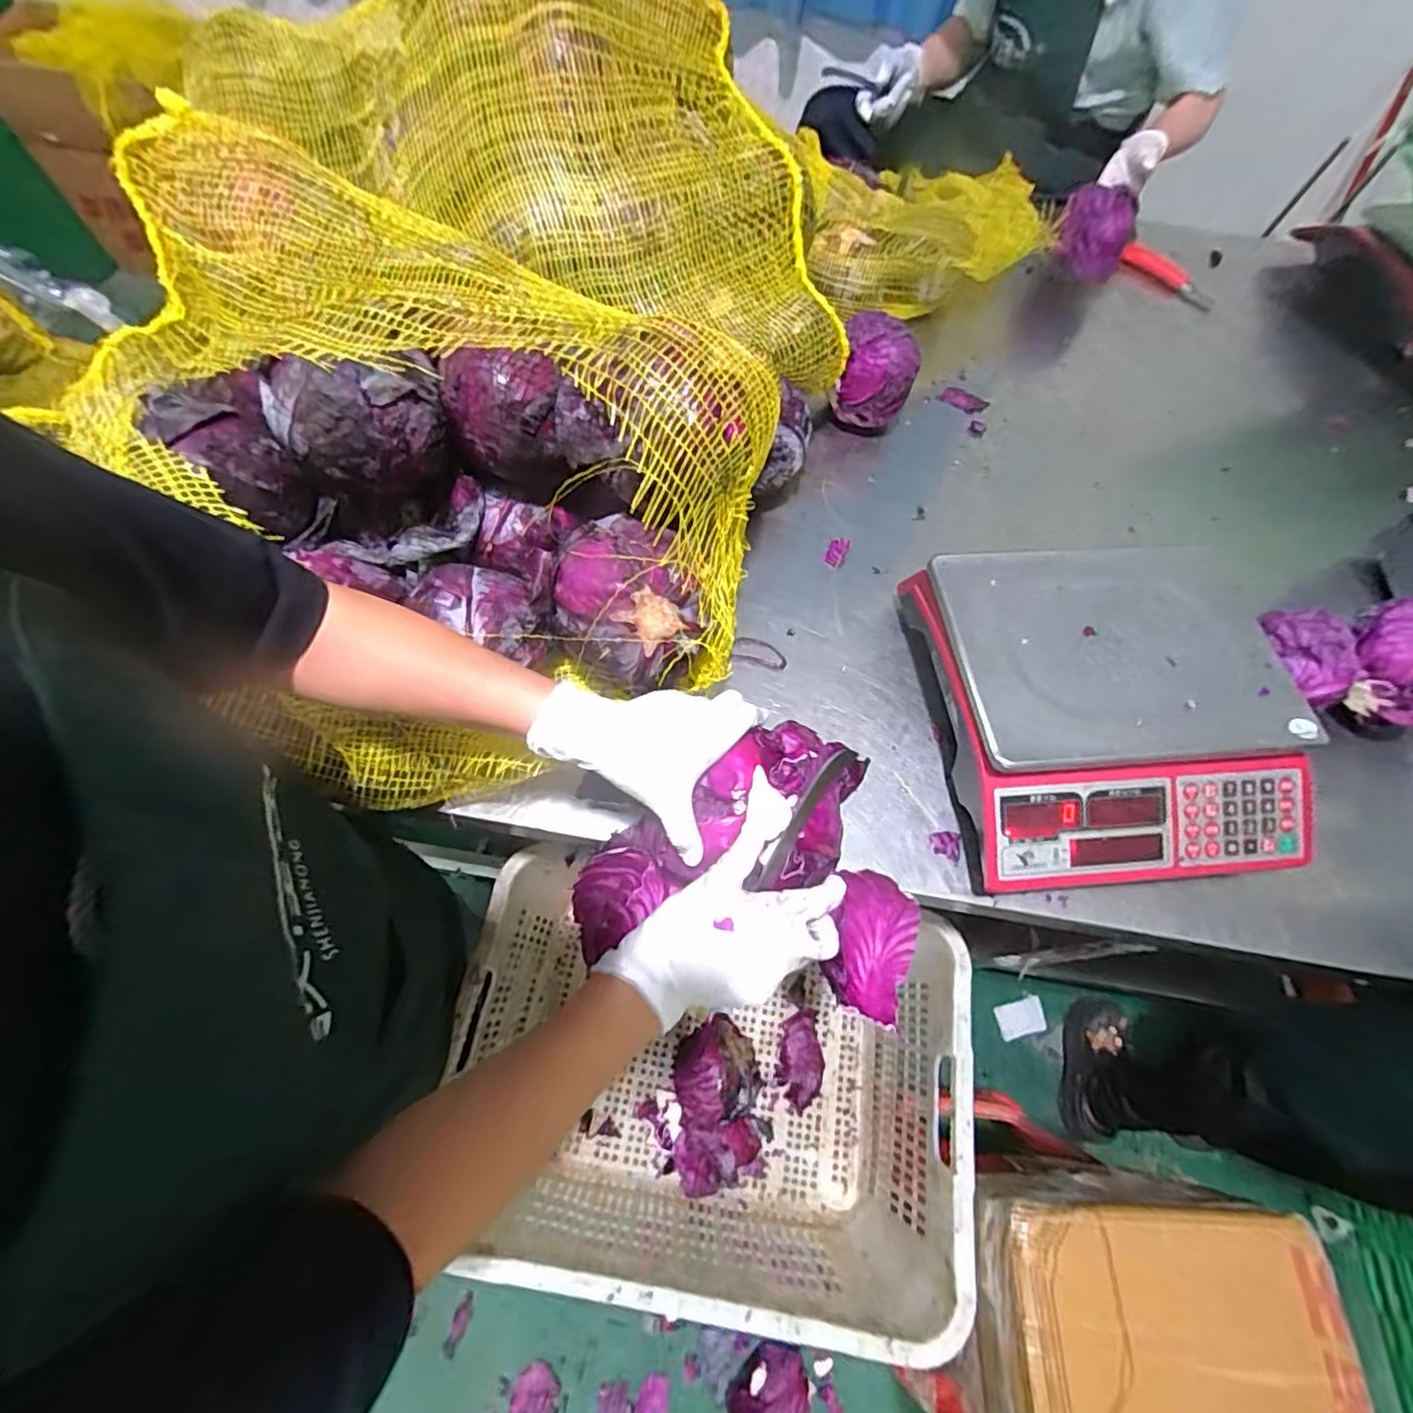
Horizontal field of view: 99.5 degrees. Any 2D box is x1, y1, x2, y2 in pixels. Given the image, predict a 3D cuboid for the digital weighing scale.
[{"bbox_3d":[0.372,-0.003,0.562,0.300,0.104,0.314,-3,65,-5],"label":"digital weighing scale"}]

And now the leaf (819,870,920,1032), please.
[{"bbox_3d":[0.148,0.212,0.533,0.078,0.042,0.119,14,79,-9],"label":"leaf"}]

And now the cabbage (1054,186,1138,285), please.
[{"bbox_3d":[0.605,-0.734,0.944,0.102,0.097,0.108,26,66,9],"label":"cabbage"}]

